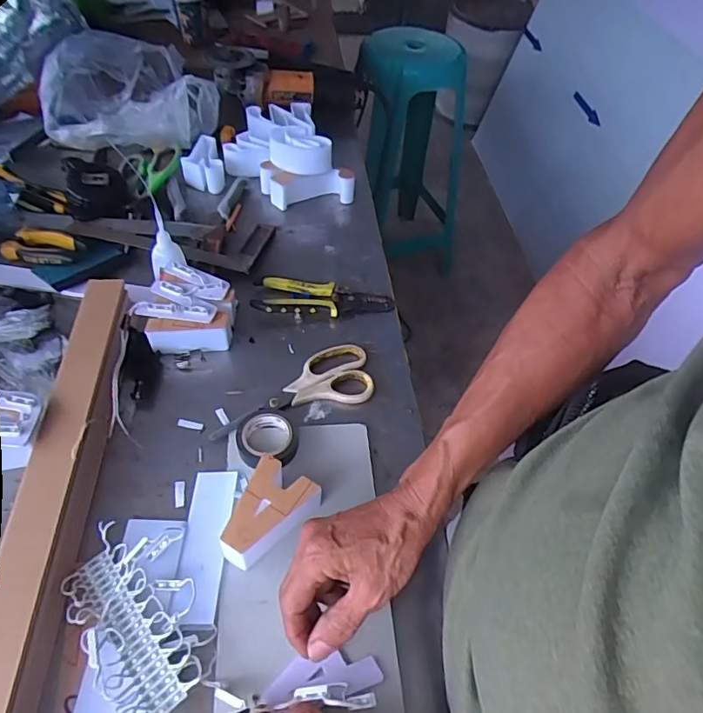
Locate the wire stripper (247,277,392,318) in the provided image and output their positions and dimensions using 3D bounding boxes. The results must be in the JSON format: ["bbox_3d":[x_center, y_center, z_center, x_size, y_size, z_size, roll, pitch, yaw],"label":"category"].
[{"bbox_3d":[-0.035,-0.075,0.656,0.169,0.027,0.060,-1,50,-6],"label":"wire stripper"}]

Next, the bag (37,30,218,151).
[{"bbox_3d":[-0.344,-0.409,0.814,0.251,0.132,0.164,-6,51,-10],"label":"bag"}]

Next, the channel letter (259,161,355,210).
[{"bbox_3d":[-0.066,-0.259,0.794,0.132,0.053,0.065,-12,52,-14],"label":"channel letter"}]

